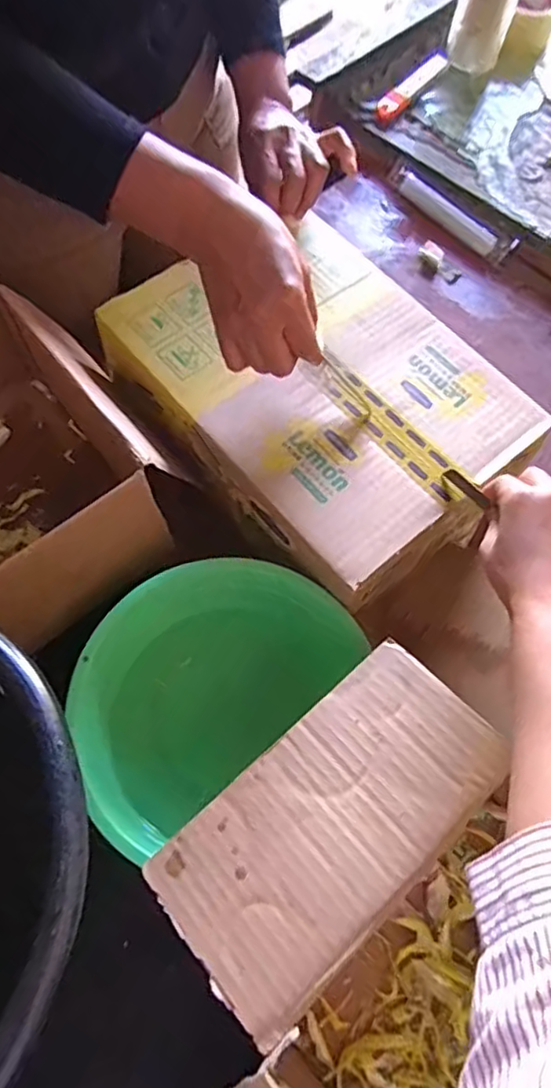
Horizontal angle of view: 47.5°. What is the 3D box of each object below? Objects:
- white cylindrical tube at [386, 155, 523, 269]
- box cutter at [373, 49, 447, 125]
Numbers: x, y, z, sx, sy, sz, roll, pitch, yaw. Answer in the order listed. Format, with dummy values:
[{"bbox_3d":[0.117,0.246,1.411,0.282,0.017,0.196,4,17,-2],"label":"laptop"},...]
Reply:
[{"bbox_3d":[0.217,-0.417,0.790,0.031,0.019,0.191,-42,75,-18],"label":"white cylindrical tube"},{"bbox_3d":[0.182,-0.615,0.843,0.032,0.006,0.170,32,69,11],"label":"box cutter"}]

